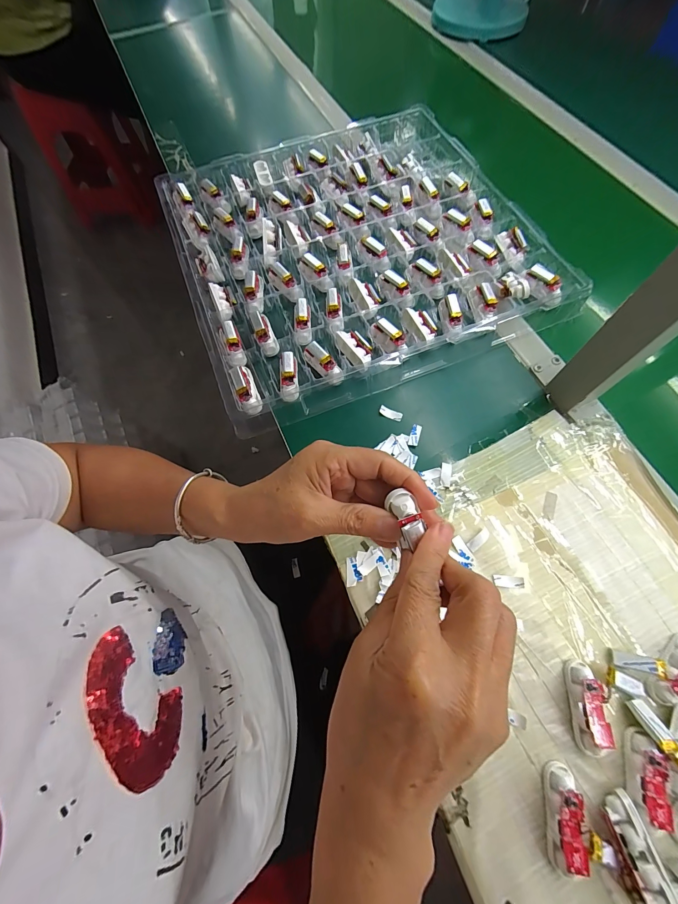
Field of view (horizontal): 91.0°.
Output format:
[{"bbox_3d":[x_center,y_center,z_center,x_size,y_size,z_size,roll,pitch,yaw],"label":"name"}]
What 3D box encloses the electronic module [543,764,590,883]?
[{"bbox_3d":[0.165,0.270,0.243,0.018,0.019,0.061,7,68,4],"label":"electronic module"}]

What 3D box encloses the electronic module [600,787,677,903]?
[{"bbox_3d":[0.208,0.281,0.235,0.020,0.022,0.058,-7,54,0],"label":"electronic module"}]

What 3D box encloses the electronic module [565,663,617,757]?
[{"bbox_3d":[0.201,0.206,0.267,0.021,0.021,0.062,4,68,3],"label":"electronic module"}]

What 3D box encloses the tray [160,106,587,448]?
[{"bbox_3d":[0.018,-0.292,0.461,0.453,0.031,0.447,-21,69,-7],"label":"tray"}]

